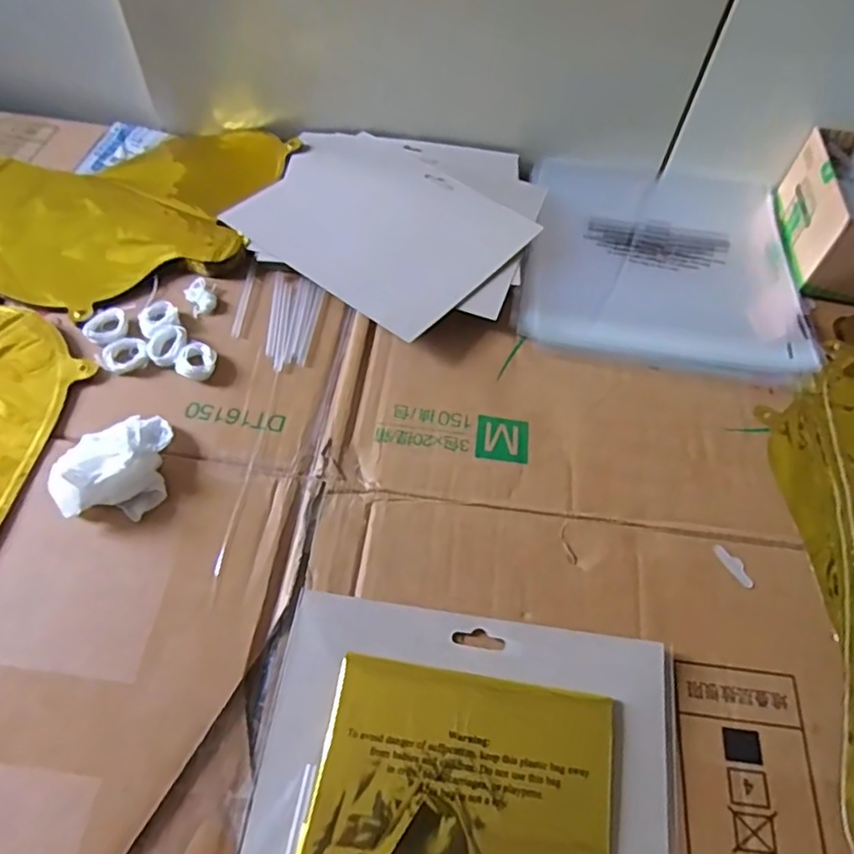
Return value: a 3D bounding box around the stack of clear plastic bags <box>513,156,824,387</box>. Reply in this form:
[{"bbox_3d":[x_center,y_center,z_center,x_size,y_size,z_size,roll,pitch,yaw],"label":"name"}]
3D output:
[{"bbox_3d":[0.188,-0.141,0.512,0.212,0.017,0.235,11,57,2],"label":"stack of clear plastic bags"}]

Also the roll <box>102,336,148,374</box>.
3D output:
[{"bbox_3d":[-0.203,-0.049,0.427,0.028,0.004,0.028,2,57,-3],"label":"roll"}]

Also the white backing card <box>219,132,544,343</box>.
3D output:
[{"bbox_3d":[-0.032,-0.158,0.496,0.185,0.010,0.160,37,64,15],"label":"white backing card"}]

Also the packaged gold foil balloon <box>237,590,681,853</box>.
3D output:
[{"bbox_3d":[0.020,0.173,0.298,0.196,0.015,0.163,10,57,2],"label":"packaged gold foil balloon"}]

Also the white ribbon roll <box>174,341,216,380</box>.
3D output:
[{"bbox_3d":[-0.151,-0.043,0.416,0.023,0.009,0.025,2,57,-3],"label":"white ribbon roll"}]

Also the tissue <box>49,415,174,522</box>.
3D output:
[{"bbox_3d":[-0.179,0.018,0.361,0.053,0.029,0.063,-2,58,-6],"label":"tissue"}]

